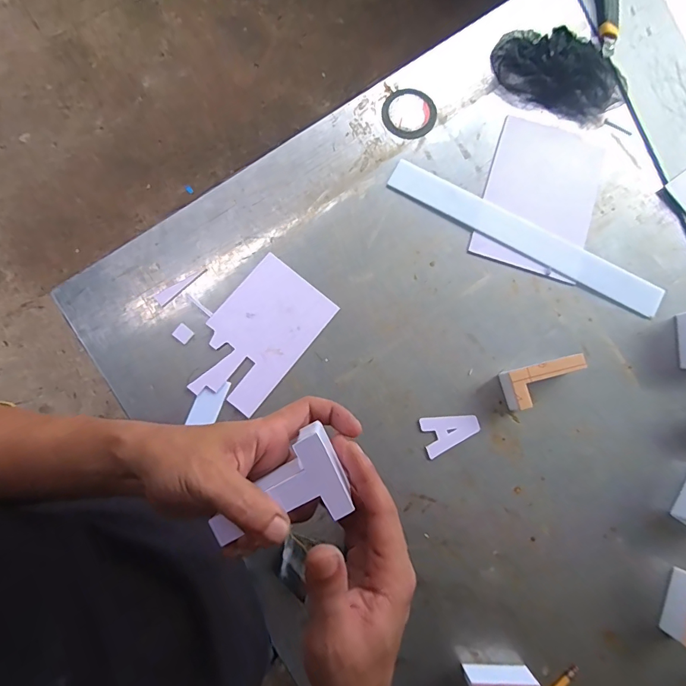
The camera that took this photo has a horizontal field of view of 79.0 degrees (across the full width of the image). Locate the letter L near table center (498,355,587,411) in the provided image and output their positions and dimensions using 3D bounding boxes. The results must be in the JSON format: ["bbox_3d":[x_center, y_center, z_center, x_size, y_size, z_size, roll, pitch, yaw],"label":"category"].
[{"bbox_3d":[0.283,0.056,0.586,0.111,0.045,0.057,-13,81,-3],"label":"letter L near table center"}]

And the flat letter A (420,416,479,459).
[{"bbox_3d":[0.155,0.127,0.594,0.081,0.004,0.053,-14,81,-3],"label":"flat letter A"}]

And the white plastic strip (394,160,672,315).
[{"bbox_3d":[0.279,-0.163,0.643,0.443,0.004,0.055,28,81,4],"label":"white plastic strip"}]

